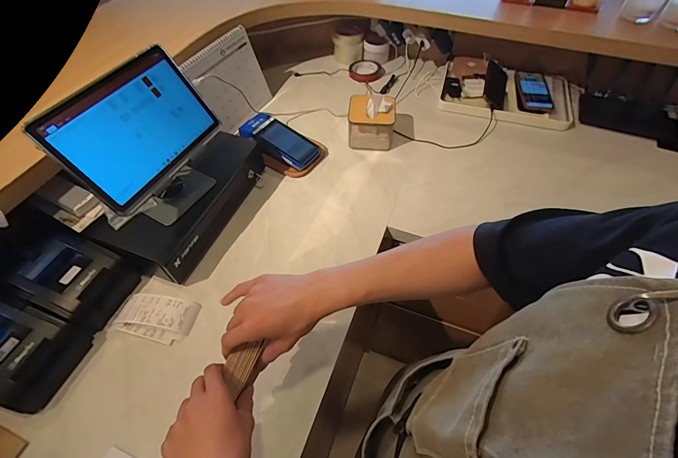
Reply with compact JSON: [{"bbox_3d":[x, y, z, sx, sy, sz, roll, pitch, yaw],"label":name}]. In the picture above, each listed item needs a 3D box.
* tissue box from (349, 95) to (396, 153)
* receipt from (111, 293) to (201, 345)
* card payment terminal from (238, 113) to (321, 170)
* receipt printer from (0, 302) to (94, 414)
[{"bbox_3d":[0.081,-0.270,0.856,0.109,0.097,0.088,4,54,3],"label":"tissue box"},{"bbox_3d":[-0.322,0.151,0.603,0.133,0.021,0.078,11,57,9],"label":"receipt"},{"bbox_3d":[-0.143,-0.210,0.840,0.188,0.062,0.093,34,61,23],"label":"card payment terminal"},{"bbox_3d":[-0.494,0.188,0.524,0.131,0.095,0.123,17,55,12],"label":"receipt printer"}]

